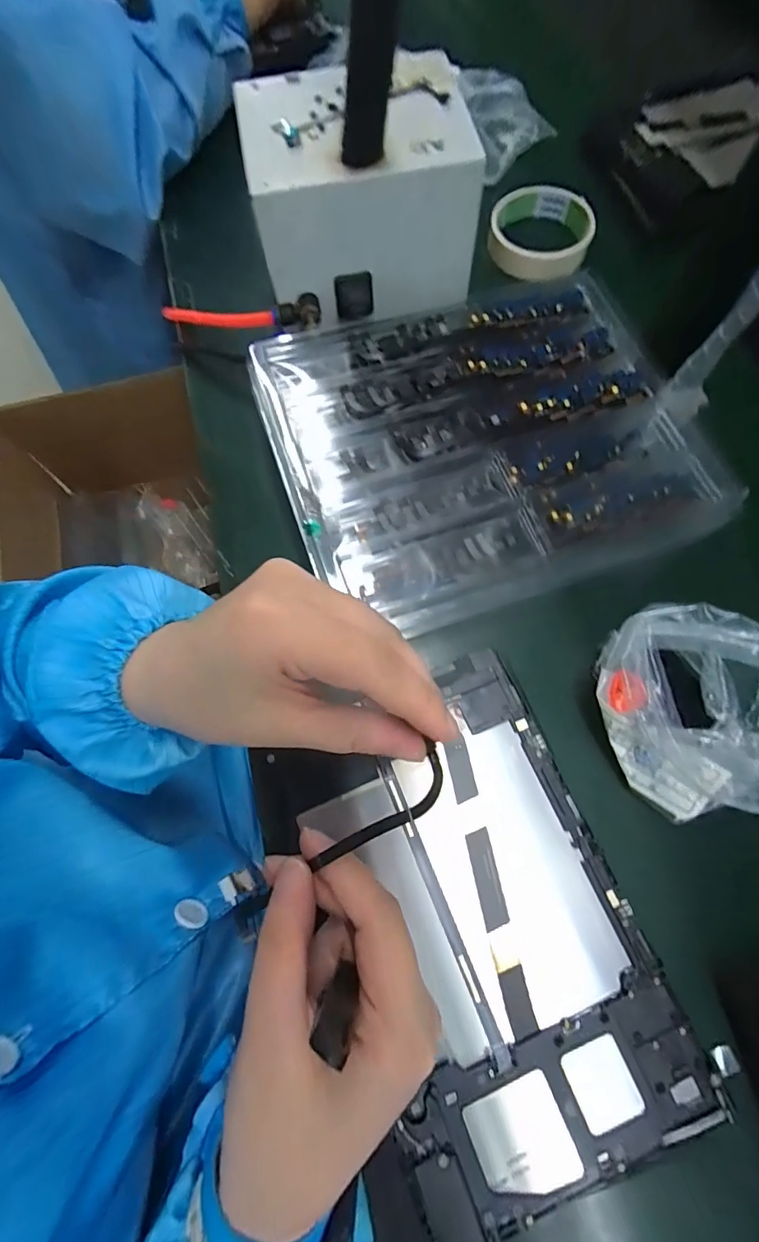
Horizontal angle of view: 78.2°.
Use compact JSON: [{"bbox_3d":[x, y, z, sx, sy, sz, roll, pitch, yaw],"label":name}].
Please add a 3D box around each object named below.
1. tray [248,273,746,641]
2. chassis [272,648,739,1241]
[{"bbox_3d":[0.069,-0.127,0.314,0.267,0.022,0.223,-17,73,-5],"label":"tray"},{"bbox_3d":[0.050,0.151,0.242,0.148,0.009,0.229,-26,74,-7],"label":"chassis"}]

